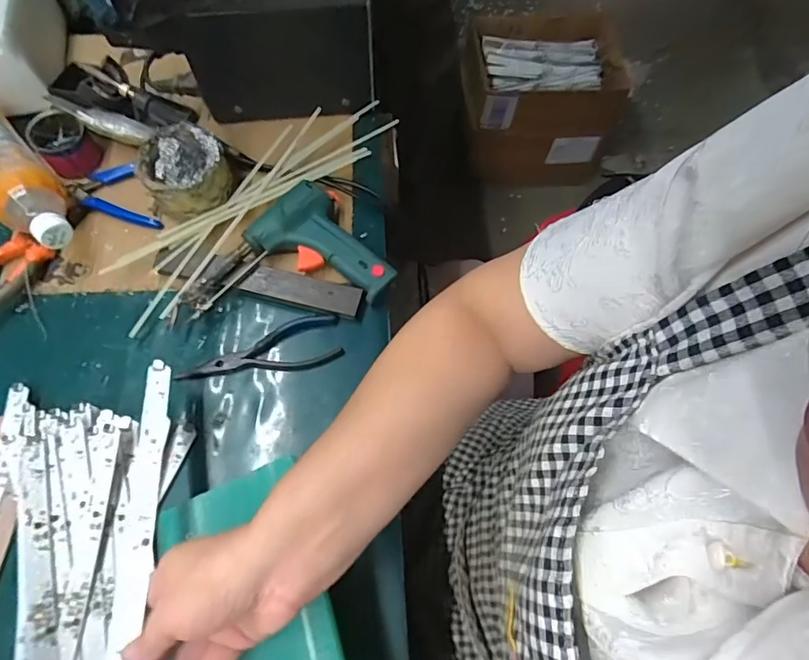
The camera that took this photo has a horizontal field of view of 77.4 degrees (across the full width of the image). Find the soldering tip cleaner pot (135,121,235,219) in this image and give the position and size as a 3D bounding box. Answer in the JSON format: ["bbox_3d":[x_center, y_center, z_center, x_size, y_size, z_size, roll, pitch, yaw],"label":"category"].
[{"bbox_3d":[-0.223,-0.163,0.515,0.084,0.071,0.087,0,66,-1],"label":"soldering tip cleaner pot"}]

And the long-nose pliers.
[{"bbox_3d":[-0.136,0.020,0.483,0.151,0.007,0.051,-11,66,-6],"label":"long-nose pliers"}]

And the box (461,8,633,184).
[{"bbox_3d":[0.344,-0.584,1.327,0.386,0.295,0.271,-6,66,-4],"label":"box"}]

